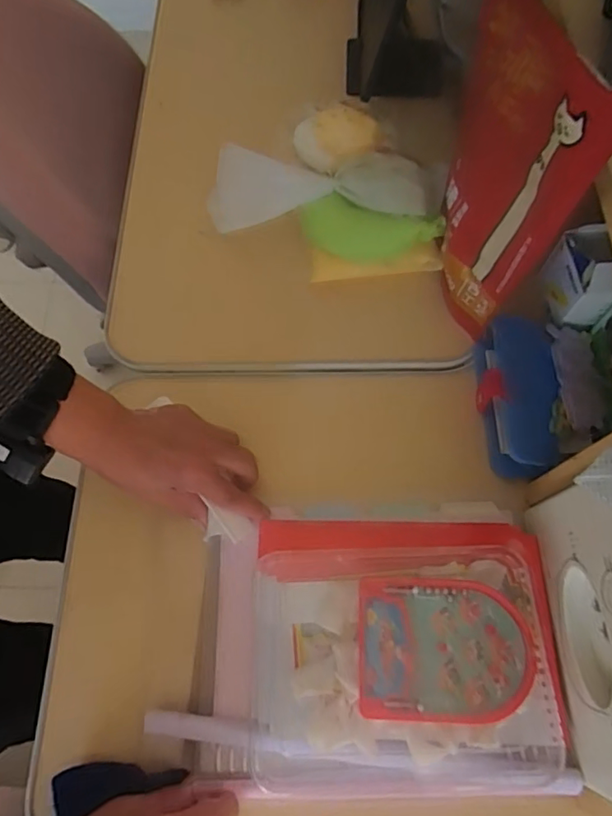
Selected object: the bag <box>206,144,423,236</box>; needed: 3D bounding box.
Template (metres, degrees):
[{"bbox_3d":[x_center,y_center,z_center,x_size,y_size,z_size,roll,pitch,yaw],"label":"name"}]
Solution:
[{"bbox_3d":[0.014,-0.224,0.538,0.225,0.053,0.109,7,69,3],"label":"bag"}]

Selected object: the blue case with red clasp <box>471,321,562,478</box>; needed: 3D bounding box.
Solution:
[{"bbox_3d":[0.190,-0.013,0.470,0.061,0.051,0.144,6,69,3],"label":"blue case with red clasp"}]

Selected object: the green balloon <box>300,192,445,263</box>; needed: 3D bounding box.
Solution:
[{"bbox_3d":[0.059,-0.170,0.512,0.137,0.035,0.057,18,70,7],"label":"green balloon"}]

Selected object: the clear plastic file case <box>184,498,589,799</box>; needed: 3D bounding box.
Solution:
[{"bbox_3d":[0.052,0.172,0.381,0.259,0.062,0.205,-2,69,0],"label":"clear plastic file case"}]

